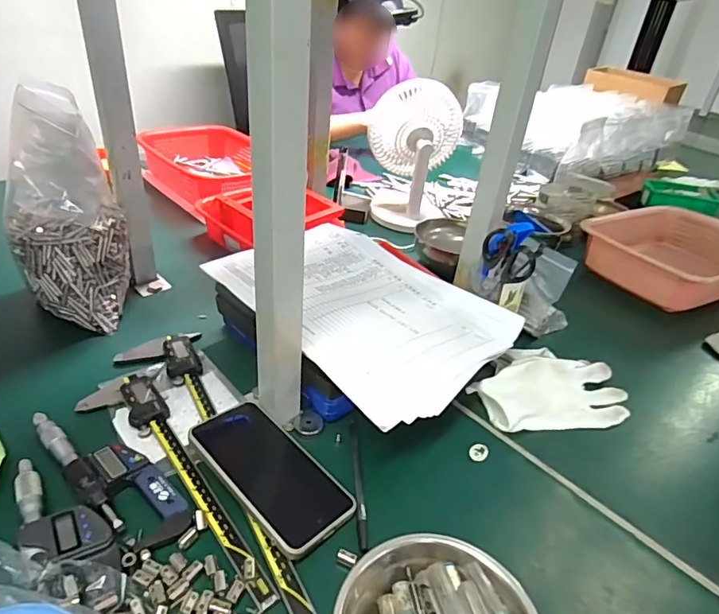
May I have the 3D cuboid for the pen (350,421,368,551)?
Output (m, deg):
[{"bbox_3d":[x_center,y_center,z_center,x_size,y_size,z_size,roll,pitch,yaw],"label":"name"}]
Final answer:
[{"bbox_3d":[0.000,0.149,0.438,0.008,0.005,0.126,2,34,-6],"label":"pen"}]

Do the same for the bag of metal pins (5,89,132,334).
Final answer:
[{"bbox_3d":[-0.324,-0.107,0.564,0.116,0.235,0.114,13,34,10],"label":"bag of metal pins"}]

